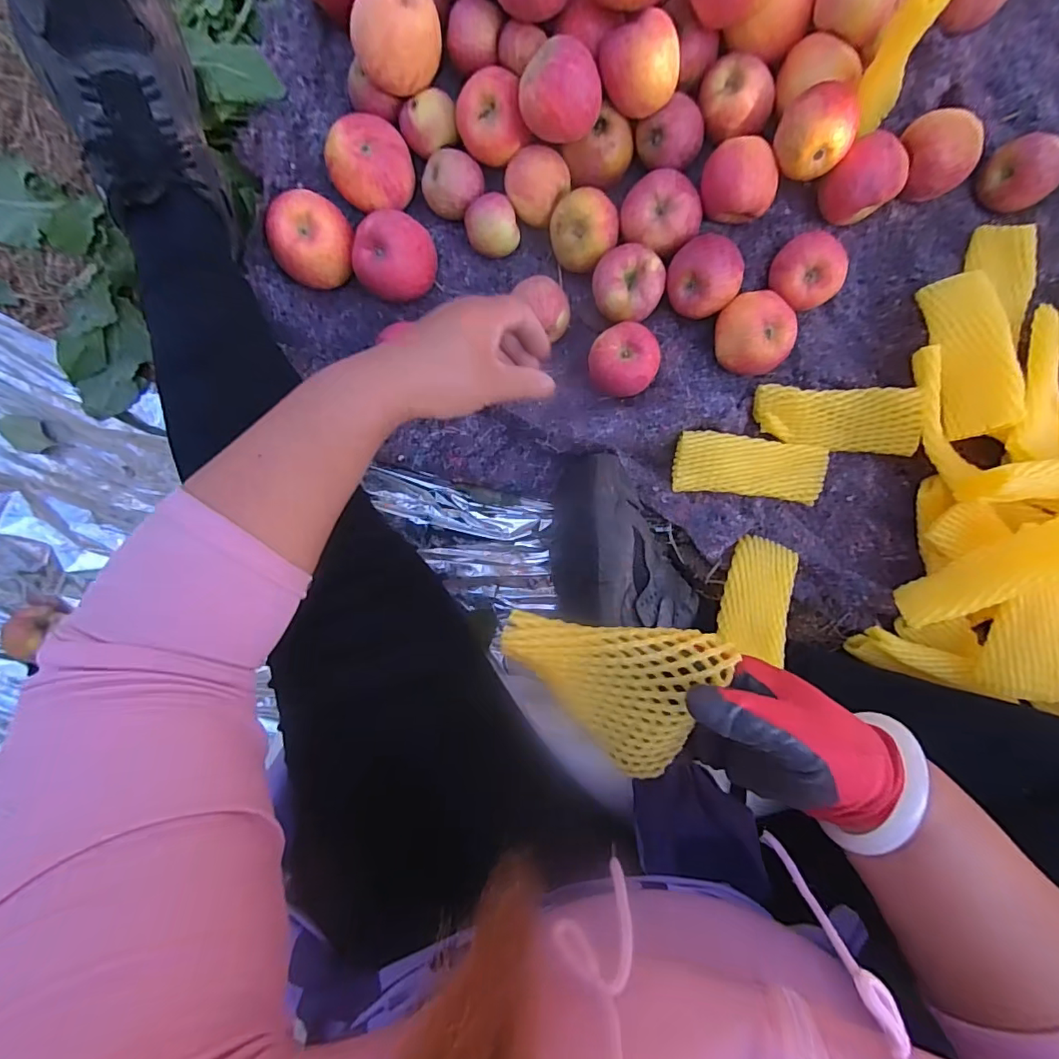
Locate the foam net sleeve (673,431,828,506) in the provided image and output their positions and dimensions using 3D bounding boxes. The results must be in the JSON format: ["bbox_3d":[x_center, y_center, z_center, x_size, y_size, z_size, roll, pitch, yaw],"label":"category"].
[{"bbox_3d":[0.228,-0.065,0.532,0.150,0.014,0.061,6,93,5],"label":"foam net sleeve"}]

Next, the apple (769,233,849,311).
[{"bbox_3d":[0.276,-0.254,0.516,0.071,0.062,0.061,39,95,3],"label":"apple"}]

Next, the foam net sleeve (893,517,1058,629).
[{"bbox_3d":[0.406,0.043,0.448,0.050,0.051,0.152,52,128,2],"label":"foam net sleeve"}]

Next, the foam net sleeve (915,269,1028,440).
[{"bbox_3d":[0.406,-0.159,0.471,0.056,0.013,0.162,-9,78,30],"label":"foam net sleeve"}]

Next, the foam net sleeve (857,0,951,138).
[{"bbox_3d":[0.307,-0.392,0.420,0.042,0.136,0.065,38,96,1],"label":"foam net sleeve"}]

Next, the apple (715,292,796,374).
[{"bbox_3d":[0.225,-0.194,0.523,0.069,0.058,0.079,-41,88,6],"label":"apple"}]

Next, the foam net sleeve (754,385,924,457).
[{"bbox_3d":[0.308,-0.114,0.522,0.151,0.042,0.061,11,93,17],"label":"foam net sleeve"}]

